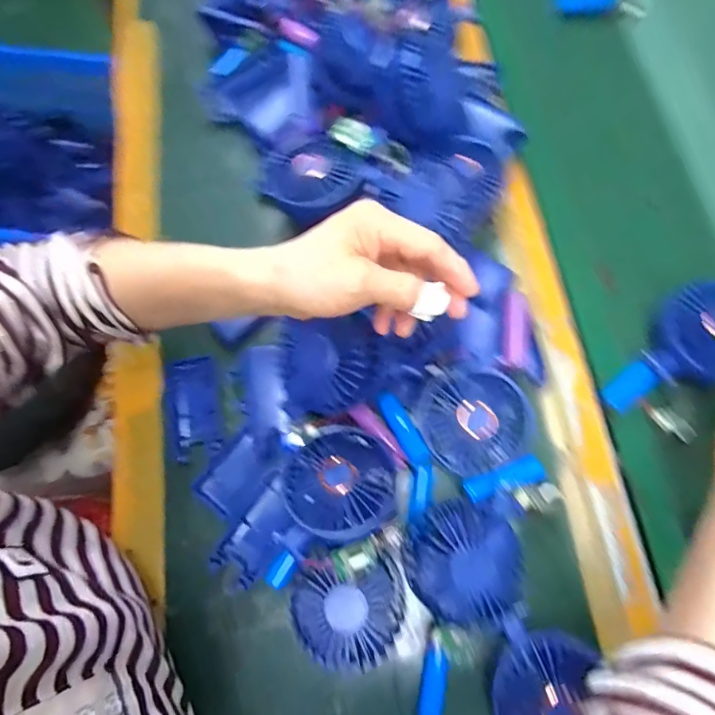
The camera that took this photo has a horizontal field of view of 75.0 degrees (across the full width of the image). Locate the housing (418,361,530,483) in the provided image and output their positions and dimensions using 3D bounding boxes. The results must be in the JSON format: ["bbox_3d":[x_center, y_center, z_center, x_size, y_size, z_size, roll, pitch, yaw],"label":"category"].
[{"bbox_3d":[0.098,0.048,0.381,0.089,0.029,0.083,-20,72,-6],"label":"housing"}]

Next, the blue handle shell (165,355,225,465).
[{"bbox_3d":[-0.148,0.045,0.424,0.049,0.011,0.090,-12,72,-3],"label":"blue handle shell"}]

